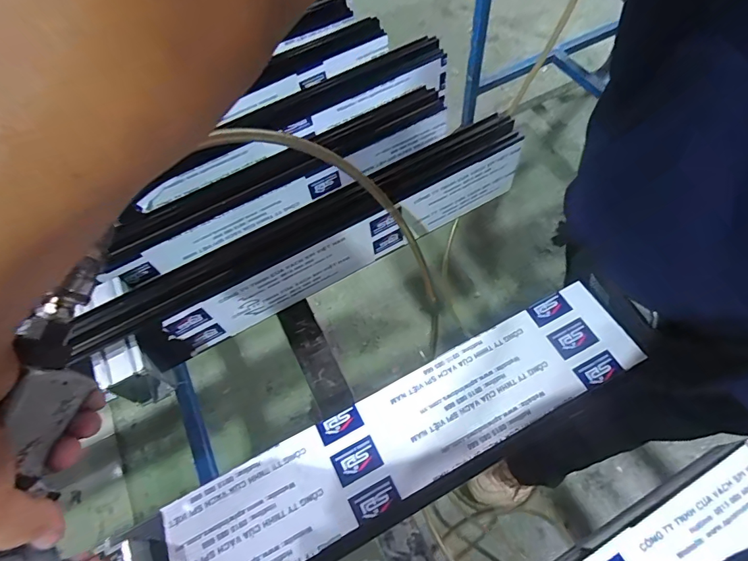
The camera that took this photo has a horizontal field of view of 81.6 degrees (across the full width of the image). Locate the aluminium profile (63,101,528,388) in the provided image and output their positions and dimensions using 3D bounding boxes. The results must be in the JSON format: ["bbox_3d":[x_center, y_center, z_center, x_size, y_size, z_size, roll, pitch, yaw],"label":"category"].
[{"bbox_3d":[-0.065,-0.038,0.508,0.541,0.102,0.069,-30,63,-11],"label":"aluminium profile"}]

